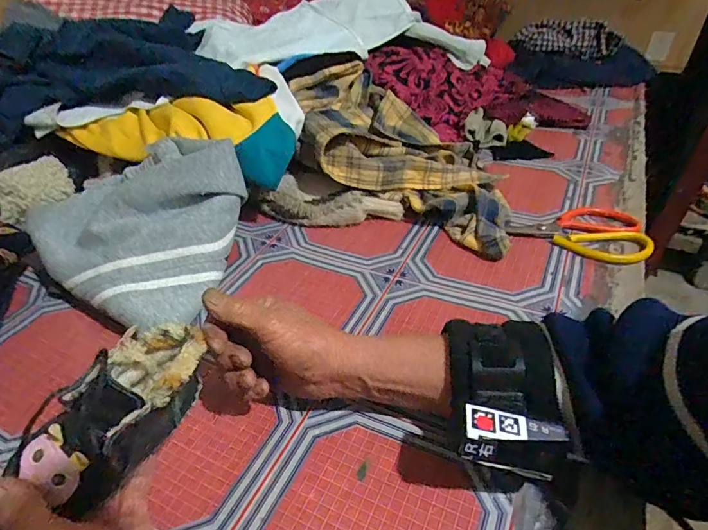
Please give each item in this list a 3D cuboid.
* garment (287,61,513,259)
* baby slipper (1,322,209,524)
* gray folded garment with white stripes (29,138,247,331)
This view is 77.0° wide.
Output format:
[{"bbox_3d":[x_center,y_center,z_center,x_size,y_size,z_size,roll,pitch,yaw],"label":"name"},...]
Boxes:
[{"bbox_3d":[0.077,-0.149,0.572,0.330,0.138,0.211,17,44,24],"label":"garment"},{"bbox_3d":[-0.138,0.087,0.274,0.056,0.057,0.112,21,45,27],"label":"baby slipper"},{"bbox_3d":[-0.260,-0.042,0.487,0.251,0.104,0.209,5,40,11],"label":"gray folded garment with white stripes"}]

